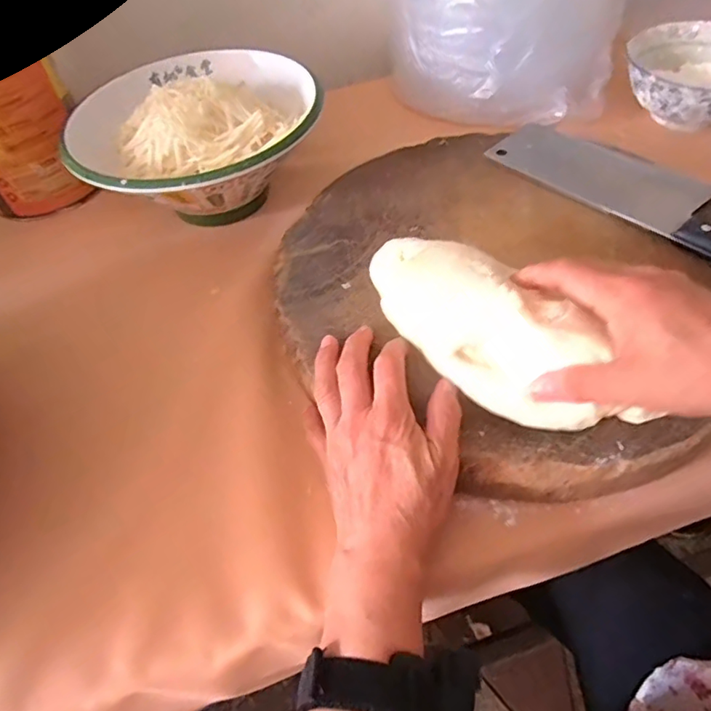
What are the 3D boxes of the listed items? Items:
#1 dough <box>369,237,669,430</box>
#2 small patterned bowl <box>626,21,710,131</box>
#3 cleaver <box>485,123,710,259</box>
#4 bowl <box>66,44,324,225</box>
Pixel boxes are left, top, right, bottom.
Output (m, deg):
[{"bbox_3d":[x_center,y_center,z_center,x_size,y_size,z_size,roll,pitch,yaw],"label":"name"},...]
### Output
[{"bbox_3d":[0.074,-0.021,0.325,0.054,0.054,0.175,-37,61,-21],"label":"dough"},{"bbox_3d":[0.356,-0.287,0.553,0.136,0.053,0.137,-3,51,4],"label":"small patterned bowl"},{"bbox_3d":[0.243,-0.131,0.433,0.081,0.014,0.288,-35,56,-20],"label":"cleaver"},{"bbox_3d":[-0.145,-0.205,0.515,0.228,0.091,0.223,-3,51,4],"label":"bowl"}]

